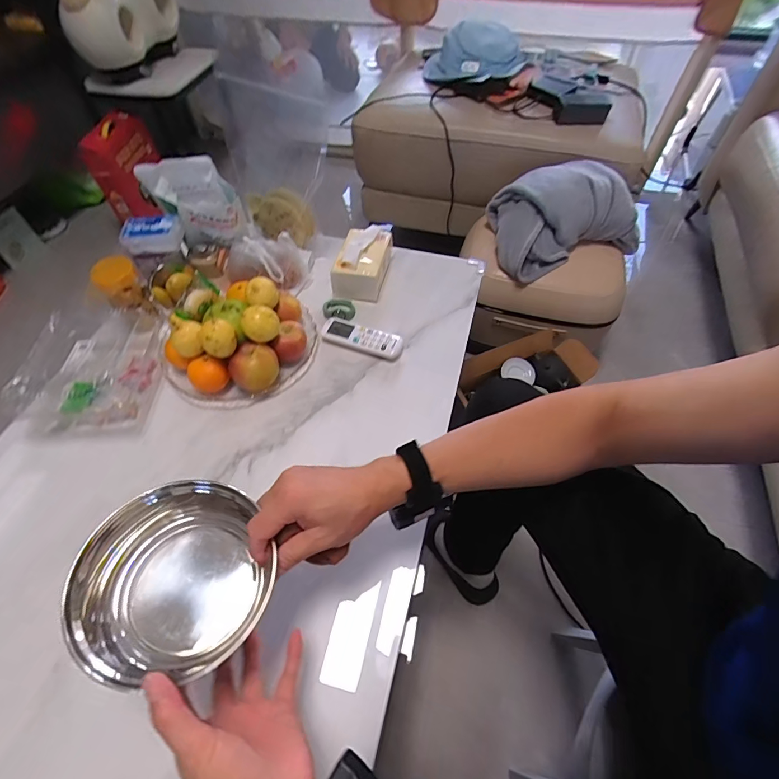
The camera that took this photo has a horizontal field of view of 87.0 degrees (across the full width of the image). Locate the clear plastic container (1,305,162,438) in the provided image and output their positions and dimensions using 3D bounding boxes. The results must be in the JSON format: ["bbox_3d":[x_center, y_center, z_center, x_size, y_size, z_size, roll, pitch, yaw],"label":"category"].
[{"bbox_3d":[-0.451,-0.040,0.633,0.157,0.092,0.209,-4,55,-2],"label":"clear plastic container"}]

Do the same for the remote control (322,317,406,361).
[{"bbox_3d":[-0.047,-0.089,0.708,0.139,0.024,0.047,17,56,12],"label":"remote control"}]

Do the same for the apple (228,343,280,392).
[{"bbox_3d":[-0.206,-0.028,0.637,0.065,0.071,0.059,-4,55,-3],"label":"apple"}]

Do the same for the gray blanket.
[{"bbox_3d":[0.423,-0.427,1.008,0.375,0.143,0.221,-14,56,-10],"label":"gray blanket"}]

